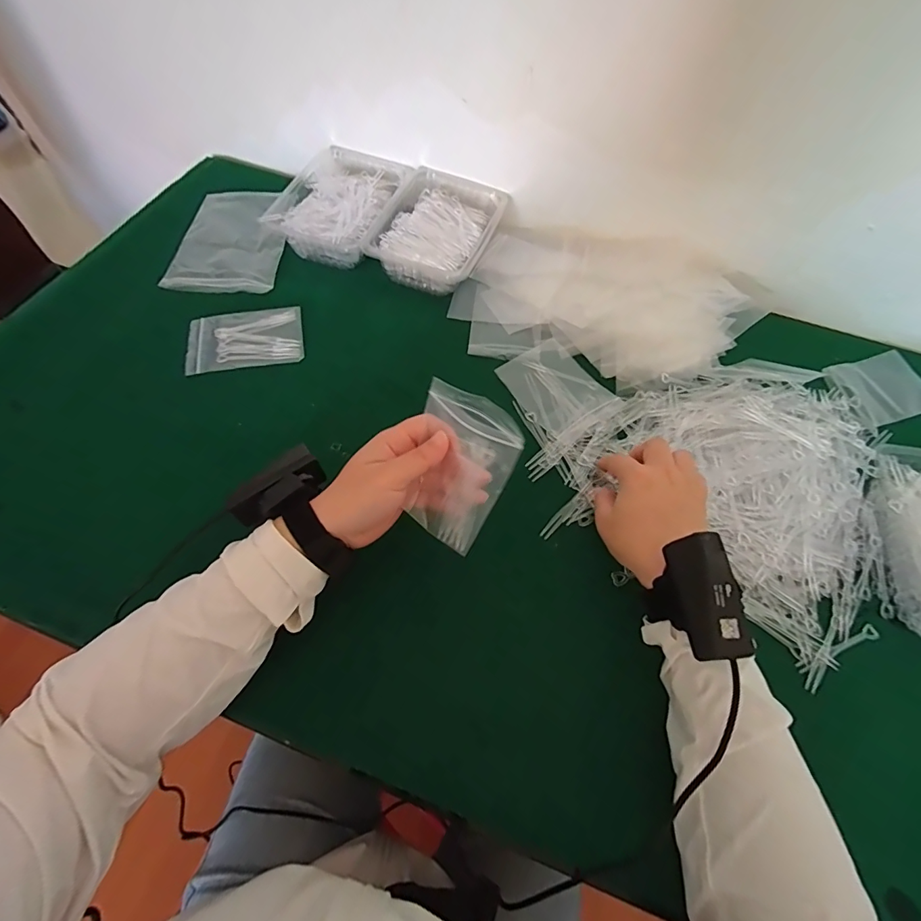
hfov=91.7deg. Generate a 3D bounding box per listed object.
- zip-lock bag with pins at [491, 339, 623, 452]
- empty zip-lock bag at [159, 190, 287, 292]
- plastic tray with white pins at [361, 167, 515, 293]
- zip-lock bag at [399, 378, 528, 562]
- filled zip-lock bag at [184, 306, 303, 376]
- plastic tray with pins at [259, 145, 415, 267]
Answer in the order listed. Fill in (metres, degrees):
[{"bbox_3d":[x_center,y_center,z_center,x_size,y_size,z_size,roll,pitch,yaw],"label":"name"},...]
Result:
[{"bbox_3d":[0.105,-0.077,0.478,0.087,0.015,0.116,-32,67,-18],"label":"zip-lock bag with pins"},{"bbox_3d":[-0.285,-0.285,0.565,0.124,0.009,0.183,2,62,-1],"label":"empty zip-lock bag"},{"bbox_3d":[-0.024,-0.287,0.559,0.130,0.048,0.181,19,63,8],"label":"plastic tray with white pins"},{"bbox_3d":[-0.006,0.009,0.333,0.077,0.118,0.015,29,26,11],"label":"zip-lock bag"},{"bbox_3d":[-0.235,-0.134,0.489,0.117,0.005,0.077,-11,63,-8],"label":"filled zip-lock bag"},{"bbox_3d":[-0.145,-0.324,0.574,0.133,0.048,0.173,17,62,7],"label":"plastic tray with pins"}]

